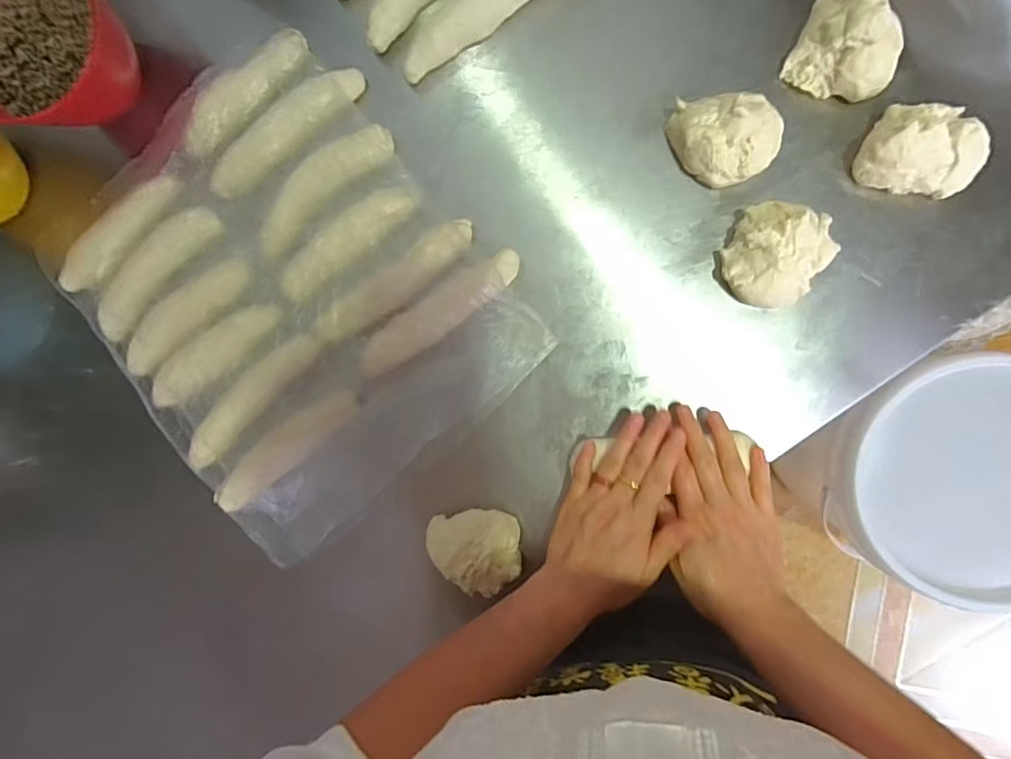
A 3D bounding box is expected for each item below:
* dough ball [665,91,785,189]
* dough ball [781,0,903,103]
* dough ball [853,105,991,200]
[{"bbox_3d":[0.179,-0.195,0.433,0.083,0.036,0.066,-3,92,7],"label":"dough ball"},{"bbox_3d":[0.270,-0.262,0.416,0.071,0.046,0.067,25,94,5],"label":"dough ball"},{"bbox_3d":[0.319,-0.177,0.410,0.079,0.044,0.061,15,94,6],"label":"dough ball"}]

